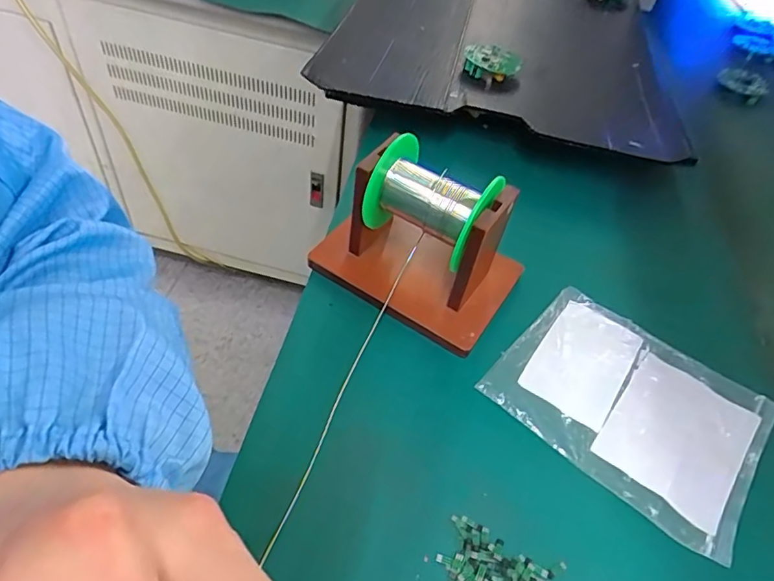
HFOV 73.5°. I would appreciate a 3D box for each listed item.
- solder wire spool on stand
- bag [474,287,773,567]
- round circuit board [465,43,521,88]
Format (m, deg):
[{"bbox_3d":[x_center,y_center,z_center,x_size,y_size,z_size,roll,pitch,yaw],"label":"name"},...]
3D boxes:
[{"bbox_3d":[0.023,-0.043,0.368,0.143,0.093,0.090,29,52,17],"label":"solder wire spool on stand"},{"bbox_3d":[0.161,0.073,0.344,0.158,0.007,0.127,35,55,22],"label":"bag"},{"bbox_3d":[0.115,-0.249,0.570,0.061,0.024,0.067,5,50,-5],"label":"round circuit board"}]

